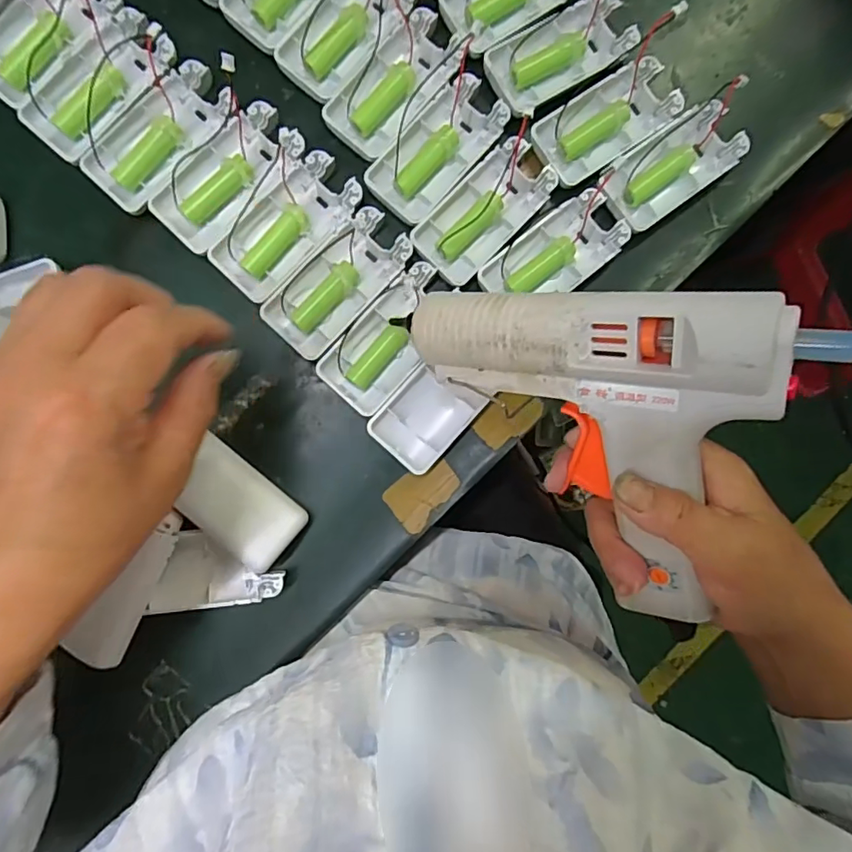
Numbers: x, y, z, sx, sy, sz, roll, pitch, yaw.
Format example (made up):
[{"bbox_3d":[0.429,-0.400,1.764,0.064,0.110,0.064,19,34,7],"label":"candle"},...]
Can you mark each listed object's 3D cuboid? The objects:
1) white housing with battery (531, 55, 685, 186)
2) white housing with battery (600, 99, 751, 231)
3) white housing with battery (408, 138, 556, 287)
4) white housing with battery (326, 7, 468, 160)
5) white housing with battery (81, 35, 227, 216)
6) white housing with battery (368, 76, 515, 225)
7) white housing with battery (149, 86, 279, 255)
[{"bbox_3d":[0.112,-0.188,0.333,0.087,0.017,0.043,-33,91,-5],"label":"white housing with battery"},{"bbox_3d":[0.155,-0.161,0.336,0.089,0.018,0.042,-36,91,-5],"label":"white housing with battery"},{"bbox_3d":[0.036,-0.131,0.332,0.043,0.017,0.092,45,85,-2],"label":"white housing with battery"},{"bbox_3d":[-0.019,-0.208,0.331,0.043,0.018,0.093,42,86,-2],"label":"white housing with battery"},{"bbox_3d":[-0.161,-0.178,0.325,0.049,0.017,0.095,34,86,-2],"label":"white housing with battery"},{"bbox_3d":[0.006,-0.170,0.331,0.044,0.015,0.092,43,86,-2],"label":"white housing with battery"},{"bbox_3d":[-0.125,-0.154,0.323,0.045,0.014,0.093,33,86,-3],"label":"white housing with battery"}]

